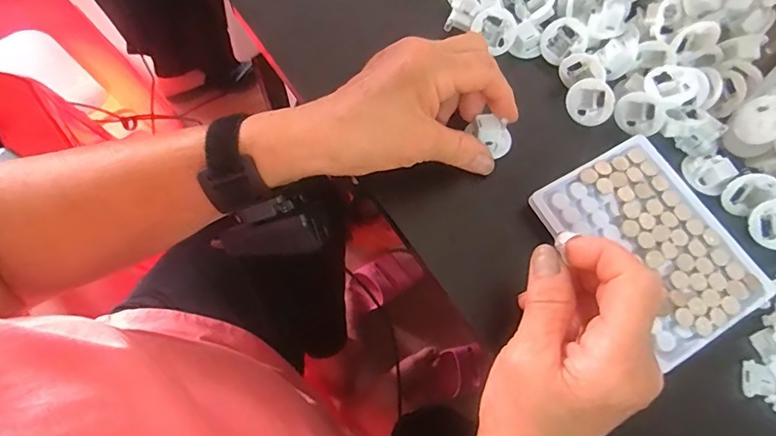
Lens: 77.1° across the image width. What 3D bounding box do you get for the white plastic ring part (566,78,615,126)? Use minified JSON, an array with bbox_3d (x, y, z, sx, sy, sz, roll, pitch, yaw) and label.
[{"bbox_3d":[0.147,-0.085,0.350,0.017,0.032,0.032,-43,112,-40],"label":"white plastic ring part"}]

